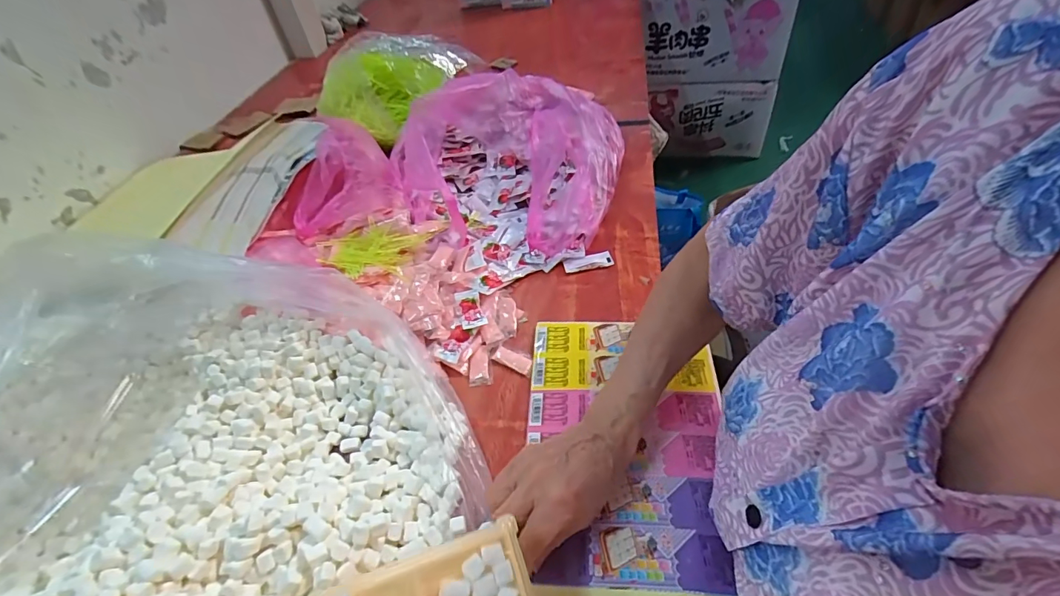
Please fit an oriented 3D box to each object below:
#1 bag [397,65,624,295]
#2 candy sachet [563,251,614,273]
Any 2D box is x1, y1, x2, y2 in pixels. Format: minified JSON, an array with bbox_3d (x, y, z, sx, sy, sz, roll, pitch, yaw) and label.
[{"bbox_3d":[-0.004,-0.188,0.624,0.333,0.123,0.276,-35,51,-21],"label":"bag"},{"bbox_3d":[0.071,-0.044,0.559,0.059,0.005,0.023,-15,47,-5],"label":"candy sachet"}]

